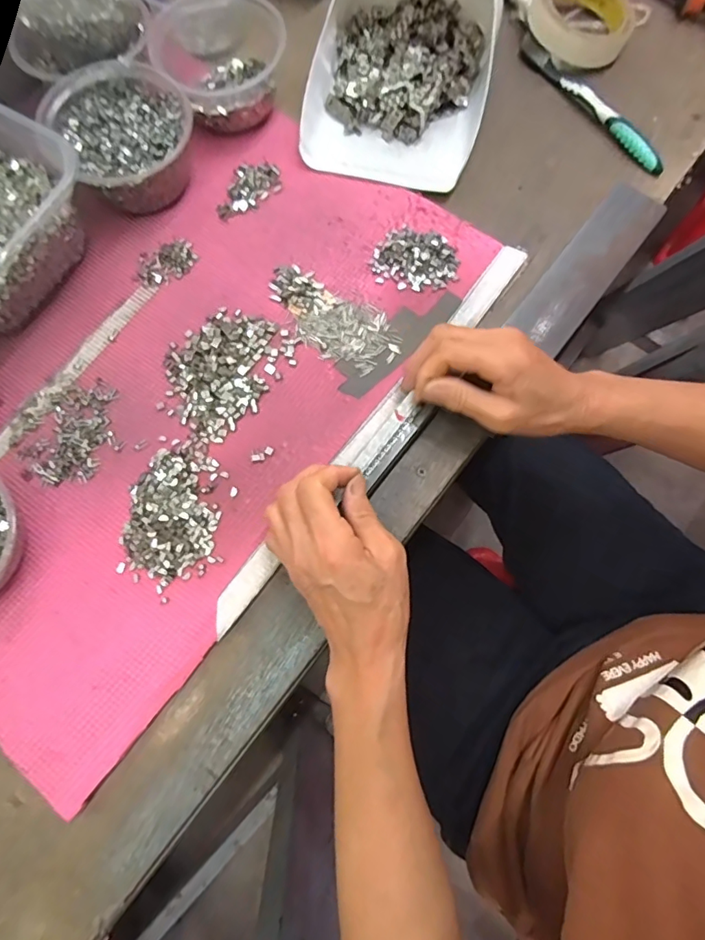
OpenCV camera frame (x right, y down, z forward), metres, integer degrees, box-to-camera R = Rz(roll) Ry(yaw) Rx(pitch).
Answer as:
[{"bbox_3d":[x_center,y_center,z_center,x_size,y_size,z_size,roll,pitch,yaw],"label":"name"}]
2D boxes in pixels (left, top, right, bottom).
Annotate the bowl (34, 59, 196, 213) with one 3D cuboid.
[{"bbox_3d":[-0.188,-0.278,0.424,0.104,0.053,0.118,-34,79,-8],"label":"bowl"}]

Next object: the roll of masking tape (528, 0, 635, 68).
[{"bbox_3d":[0.220,-0.437,0.481,0.093,0.032,0.096,0,76,0],"label":"roll of masking tape"}]

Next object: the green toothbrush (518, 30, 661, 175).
[{"bbox_3d":[0.220,-0.343,0.463,0.014,0.012,0.188,-34,79,-8],"label":"green toothbrush"}]

